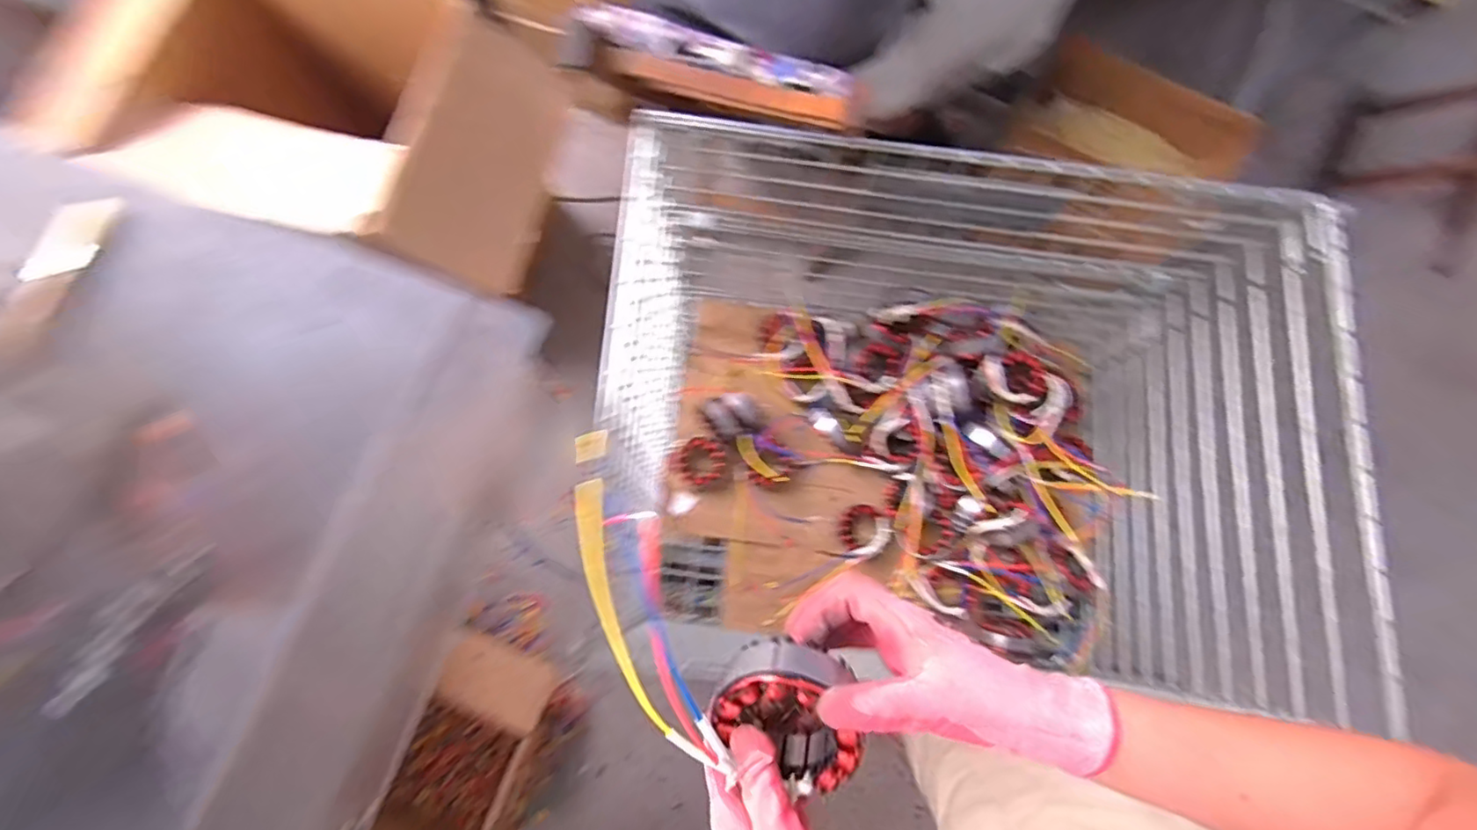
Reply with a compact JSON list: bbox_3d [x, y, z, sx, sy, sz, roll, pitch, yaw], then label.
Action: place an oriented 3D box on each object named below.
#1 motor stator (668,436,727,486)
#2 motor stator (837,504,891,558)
[{"bbox_3d":[-0.066,0.077,1.090,0.094,0.016,0.081,31,77,6],"label":"motor stator"},{"bbox_3d":[0.213,0.196,1.068,0.081,0.024,0.085,0,76,-1],"label":"motor stator"}]

